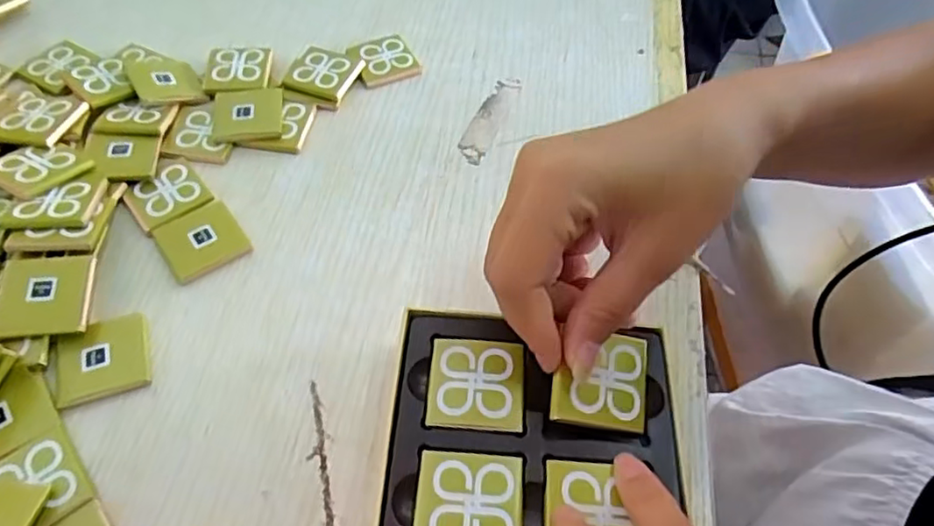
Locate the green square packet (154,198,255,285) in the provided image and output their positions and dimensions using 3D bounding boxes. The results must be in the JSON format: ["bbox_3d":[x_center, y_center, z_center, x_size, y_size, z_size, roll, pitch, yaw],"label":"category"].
[{"bbox_3d":[-0.129,-0.012,0.301,0.036,0.004,0.037,-31,64,-23],"label":"green square packet"}]

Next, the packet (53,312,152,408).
[{"bbox_3d":[-0.156,0.040,0.264,0.037,0.004,0.036,-15,58,-14],"label":"packet"}]

